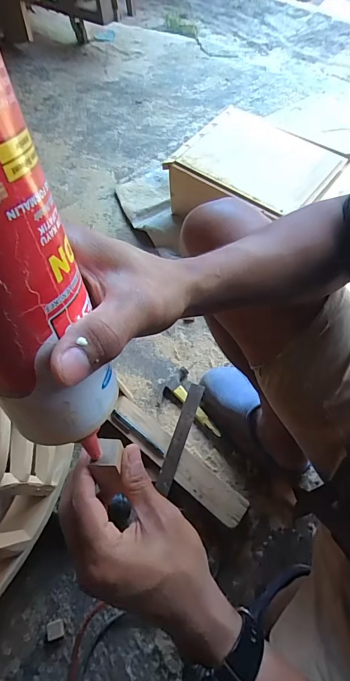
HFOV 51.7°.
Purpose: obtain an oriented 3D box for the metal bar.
[{"bbox_3d":[0.010,0.185,0.697,0.027,0.012,0.206,19,82,5],"label":"metal bar"}]

